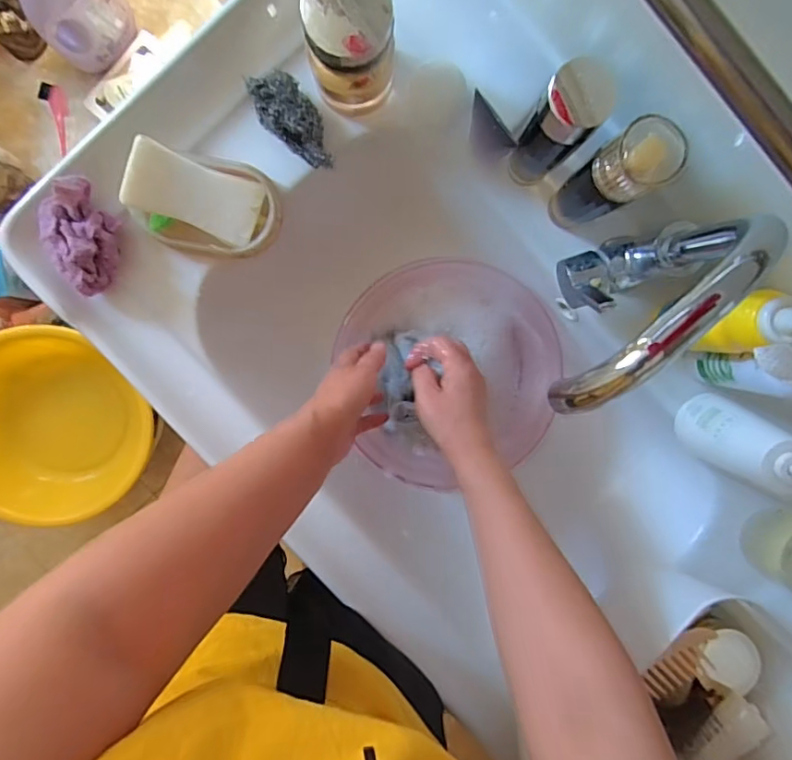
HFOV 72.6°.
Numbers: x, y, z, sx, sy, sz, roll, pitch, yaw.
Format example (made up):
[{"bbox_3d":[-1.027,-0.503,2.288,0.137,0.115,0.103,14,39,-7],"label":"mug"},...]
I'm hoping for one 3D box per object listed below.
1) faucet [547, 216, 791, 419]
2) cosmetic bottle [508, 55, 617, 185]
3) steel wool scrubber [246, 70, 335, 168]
[{"bbox_3d":[0.152,-0.057,0.377,0.056,0.196,0.173,43,92,-4],"label":"faucet"},{"bbox_3d":[0.119,-0.192,0.430,0.046,0.151,0.045,45,92,-4],"label":"cosmetic bottle"},{"bbox_3d":[-0.093,-0.234,0.488,0.044,0.031,0.097,-33,94,1],"label":"steel wool scrubber"}]

